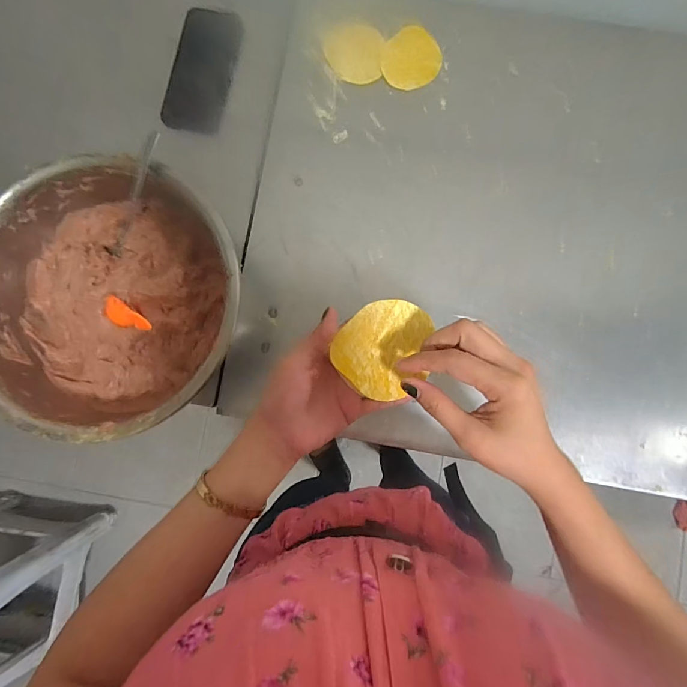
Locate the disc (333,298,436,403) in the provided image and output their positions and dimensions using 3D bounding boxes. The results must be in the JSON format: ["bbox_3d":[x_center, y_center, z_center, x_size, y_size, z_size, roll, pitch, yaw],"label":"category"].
[{"bbox_3d":[0.036,0.004,0.320,0.082,0.012,0.071,-44,85,-2],"label":"disc"}]

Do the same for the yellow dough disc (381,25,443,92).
[{"bbox_3d":[0.091,-0.386,0.520,0.081,0.004,0.081,0,85,2],"label":"yellow dough disc"}]

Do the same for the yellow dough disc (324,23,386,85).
[{"bbox_3d":[0.014,-0.397,0.523,0.079,0.004,0.084,0,85,2],"label":"yellow dough disc"}]

